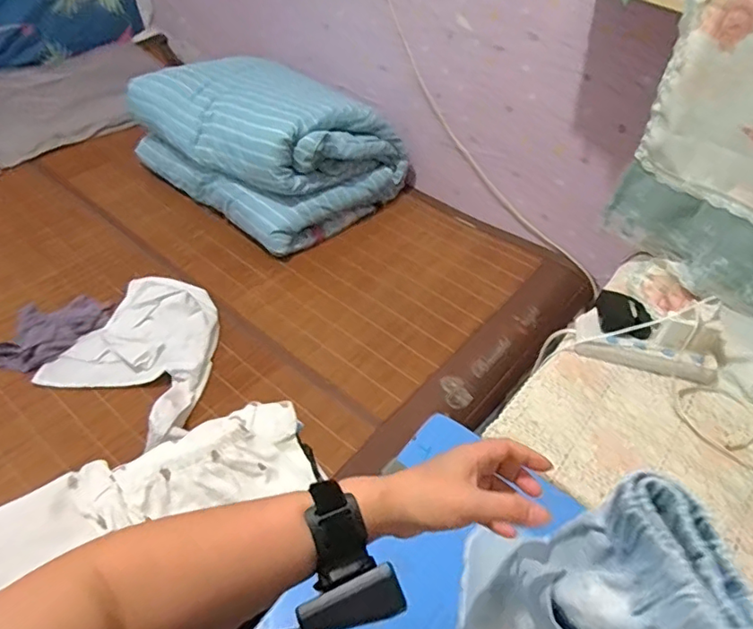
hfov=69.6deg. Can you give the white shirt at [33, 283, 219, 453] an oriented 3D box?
[{"bbox_3d":[-0.485,0.076,1.162,0.353,0.081,0.358,22,47,13],"label":"white shirt"}]

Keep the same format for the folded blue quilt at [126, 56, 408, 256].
[{"bbox_3d":[-0.298,-0.524,1.567,0.653,0.330,0.503,35,52,24],"label":"folded blue quilt"}]

